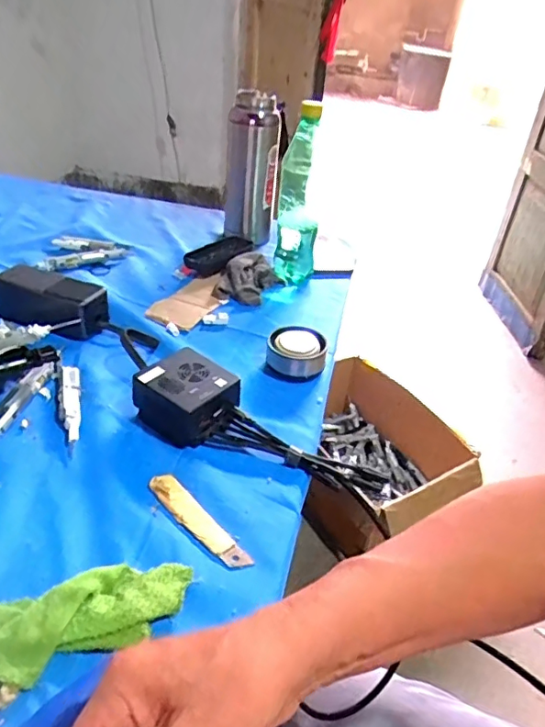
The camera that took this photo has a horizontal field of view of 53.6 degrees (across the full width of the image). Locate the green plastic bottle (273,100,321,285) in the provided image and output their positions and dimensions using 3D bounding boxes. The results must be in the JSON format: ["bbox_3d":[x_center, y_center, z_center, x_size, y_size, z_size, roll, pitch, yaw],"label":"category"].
[{"bbox_3d":[0.038,-0.227,0.742,0.055,0.239,0.059,3,36,-3],"label":"green plastic bottle"}]

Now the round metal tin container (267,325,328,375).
[{"bbox_3d":[0.027,-0.013,0.612,0.064,0.039,0.063,4,36,-3],"label":"round metal tin container"}]

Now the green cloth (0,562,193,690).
[{"bbox_3d":[-0.130,0.165,0.354,0.151,0.019,0.065,-5,37,-16],"label":"green cloth"}]

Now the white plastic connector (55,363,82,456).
[{"bbox_3d":[-0.195,0.037,0.522,0.023,0.015,0.122,-8,38,-19],"label":"white plastic connector"}]

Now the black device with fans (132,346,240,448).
[{"bbox_3d":[-0.083,0.031,0.520,0.083,0.050,0.073,29,41,28],"label":"black device with fans"}]

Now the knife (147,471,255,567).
[{"bbox_3d":[-0.060,0.124,0.433,0.022,0.005,0.110,-27,47,-38],"label":"knife"}]

